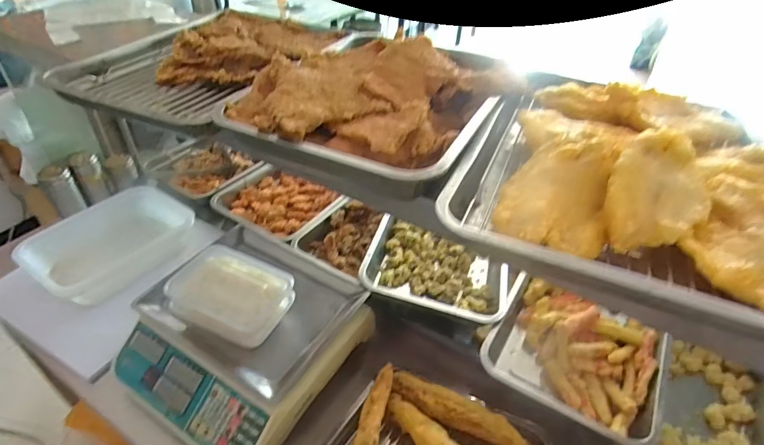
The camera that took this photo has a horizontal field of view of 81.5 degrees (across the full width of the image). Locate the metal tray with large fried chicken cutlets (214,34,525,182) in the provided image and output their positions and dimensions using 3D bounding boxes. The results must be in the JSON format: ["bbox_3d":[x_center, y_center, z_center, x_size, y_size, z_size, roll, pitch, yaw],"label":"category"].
[{"bbox_3d":[-0.008,-0.140,0.500,0.248,0.068,0.287,26,53,19],"label":"metal tray with large fried chicken cutlets"}]

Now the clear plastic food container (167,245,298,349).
[{"bbox_3d":[-0.236,0.112,0.696,0.180,0.049,0.131,24,52,18],"label":"clear plastic food container"}]

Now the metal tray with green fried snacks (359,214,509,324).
[{"bbox_3d":[0.106,0.090,0.864,0.263,0.089,0.250,12,49,8],"label":"metal tray with green fried snacks"}]

